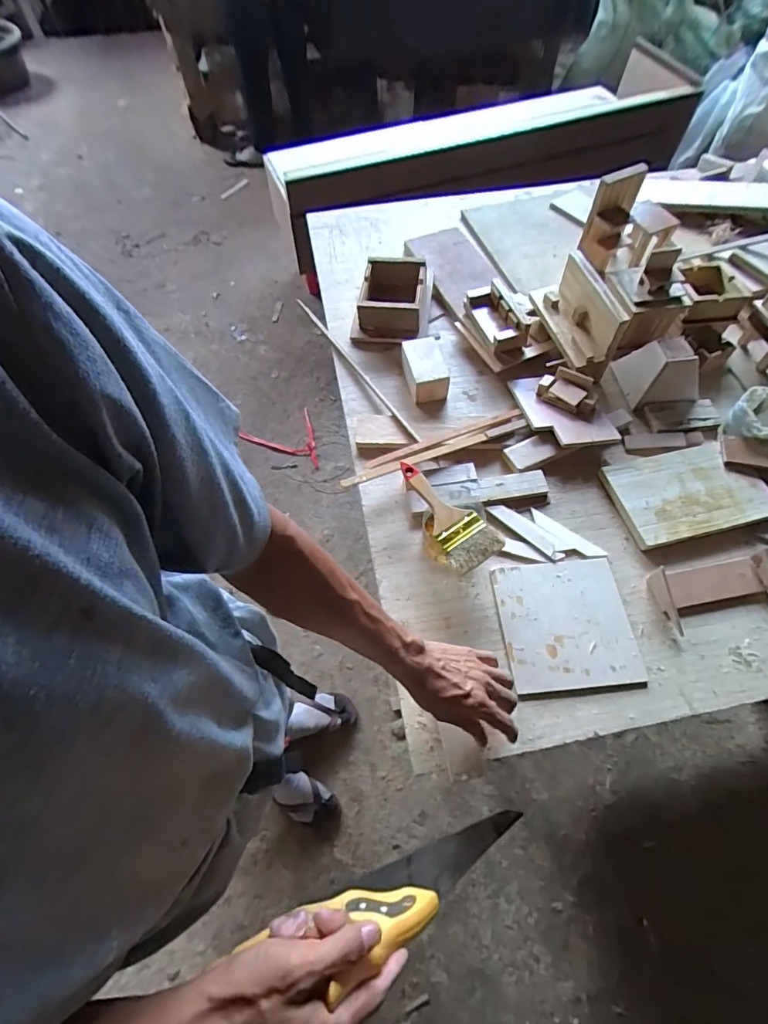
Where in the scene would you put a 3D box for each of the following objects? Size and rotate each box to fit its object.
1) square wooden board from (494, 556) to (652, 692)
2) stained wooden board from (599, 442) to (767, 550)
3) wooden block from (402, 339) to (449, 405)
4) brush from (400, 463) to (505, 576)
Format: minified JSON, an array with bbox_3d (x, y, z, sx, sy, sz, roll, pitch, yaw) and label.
[{"bbox_3d":[0.251,0.152,0.631,0.176,0.005,0.172,-4,62,-4],"label":"square wooden board"},{"bbox_3d":[0.474,-0.032,0.720,0.231,0.019,0.145,-12,62,-8],"label":"stained wooden board"},{"bbox_3d":[0.073,-0.255,0.821,0.066,0.066,0.093,-12,62,-8],"label":"wooden block"},{"bbox_3d":[0.090,-0.003,0.648,0.077,0.015,0.181,-25,65,-14],"label":"brush"}]

